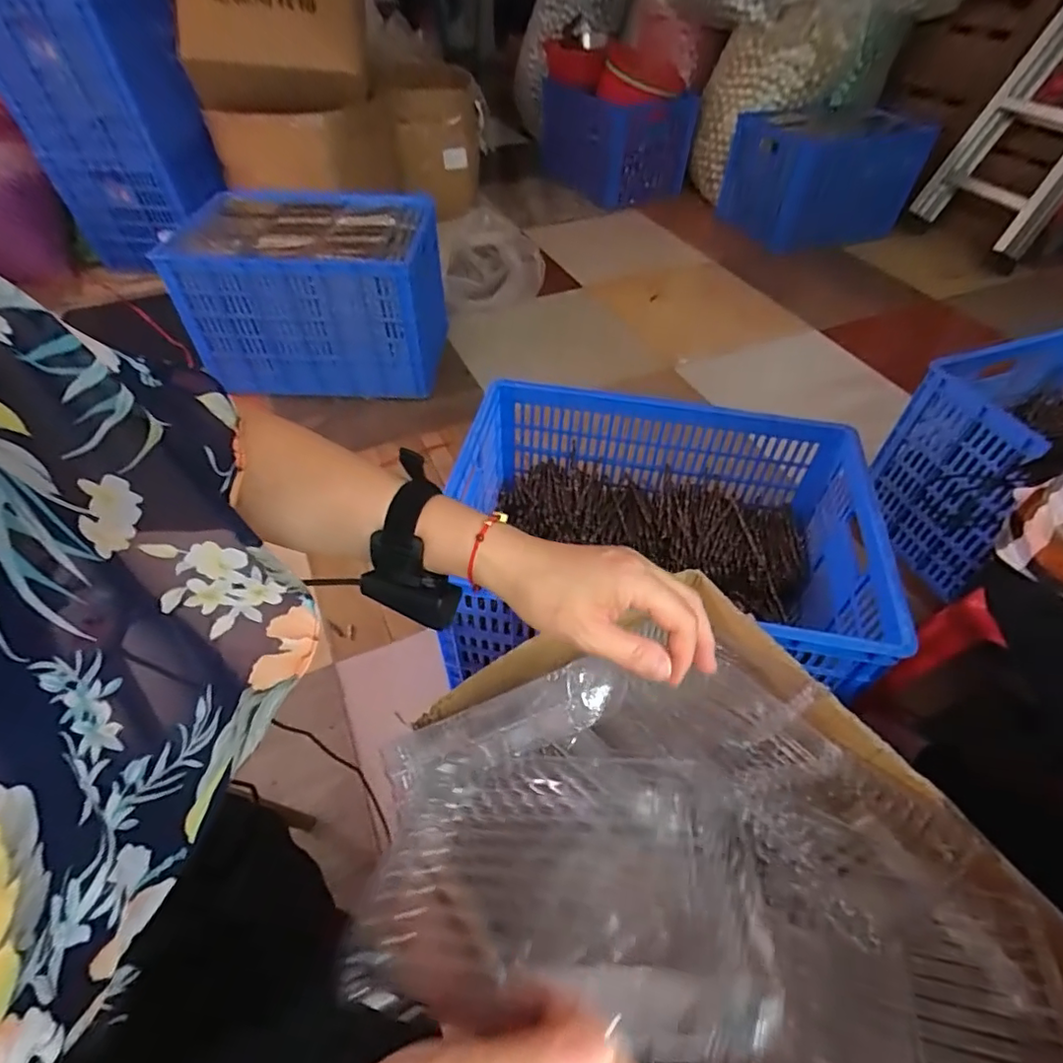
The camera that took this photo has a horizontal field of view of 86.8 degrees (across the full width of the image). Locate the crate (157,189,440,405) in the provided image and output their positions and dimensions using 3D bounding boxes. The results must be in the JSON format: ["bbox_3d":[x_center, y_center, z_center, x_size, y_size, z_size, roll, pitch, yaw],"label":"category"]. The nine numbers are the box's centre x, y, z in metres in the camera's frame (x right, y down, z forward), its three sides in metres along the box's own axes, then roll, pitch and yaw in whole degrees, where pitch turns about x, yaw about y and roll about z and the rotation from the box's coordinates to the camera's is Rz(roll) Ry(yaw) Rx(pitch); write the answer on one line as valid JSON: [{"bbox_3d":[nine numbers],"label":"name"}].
[{"bbox_3d":[-0.604,-0.688,1.633,0.653,0.402,0.431,3,49,5],"label":"crate"}]

